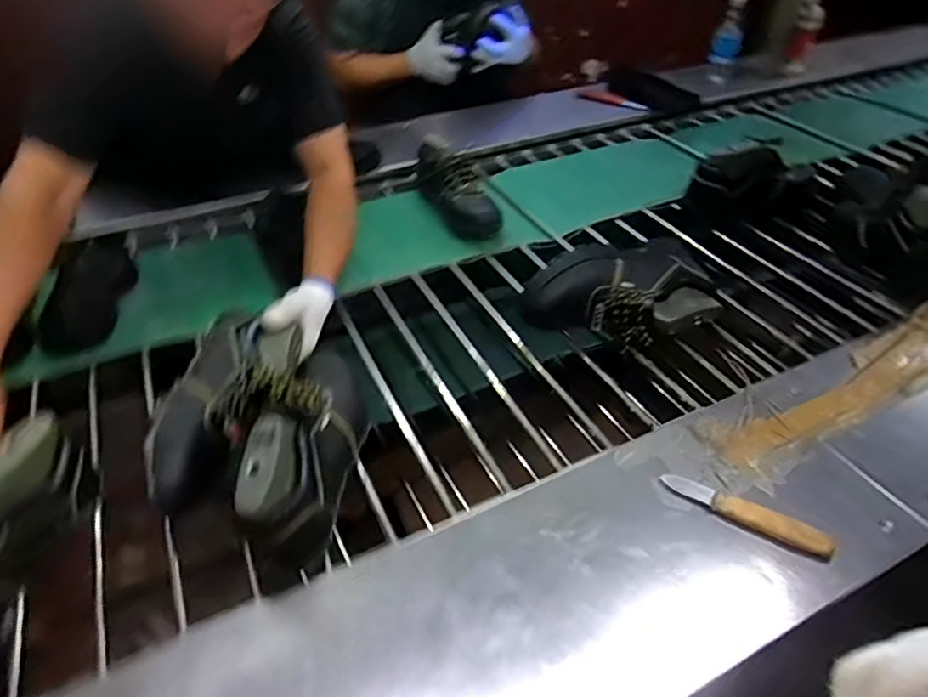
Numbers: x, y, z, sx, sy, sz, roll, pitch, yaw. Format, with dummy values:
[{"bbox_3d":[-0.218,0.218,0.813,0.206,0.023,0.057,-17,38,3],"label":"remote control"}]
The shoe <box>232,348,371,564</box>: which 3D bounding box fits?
[{"bbox_3d":[-0.167,0.095,0.667,0.088,0.112,0.272,1,41,1],"label":"shoe"}]

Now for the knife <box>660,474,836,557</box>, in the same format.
[{"bbox_3d":[0.286,0.167,0.613,0.162,0.017,0.026,23,46,24],"label":"knife"}]

